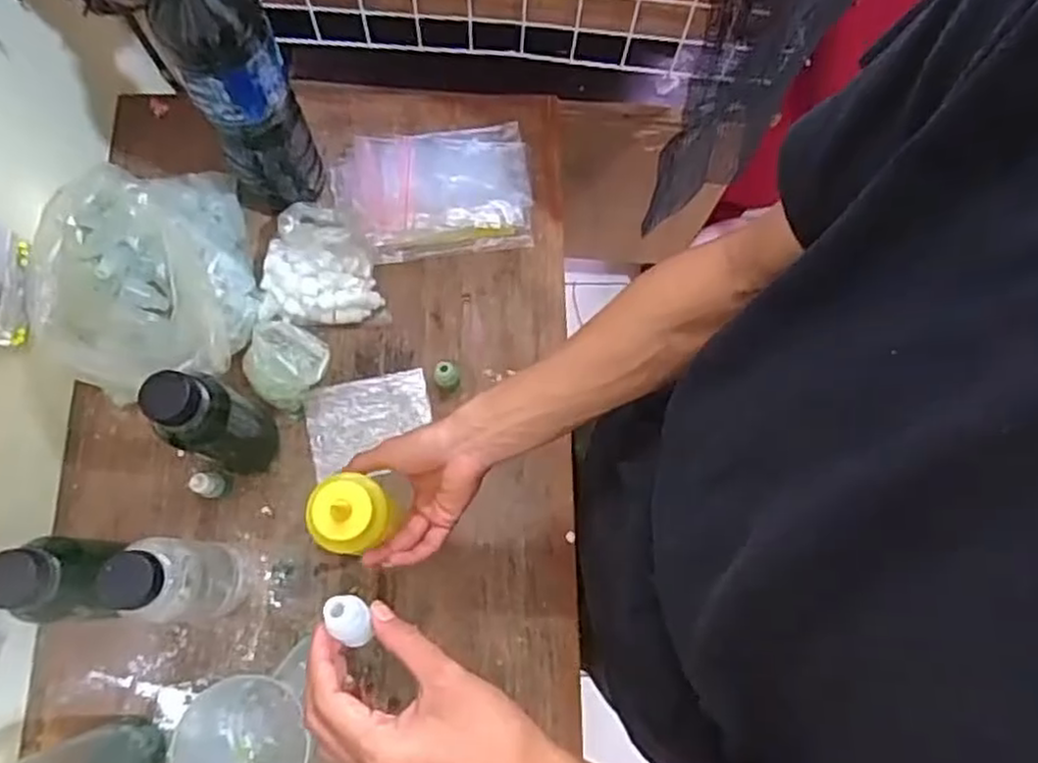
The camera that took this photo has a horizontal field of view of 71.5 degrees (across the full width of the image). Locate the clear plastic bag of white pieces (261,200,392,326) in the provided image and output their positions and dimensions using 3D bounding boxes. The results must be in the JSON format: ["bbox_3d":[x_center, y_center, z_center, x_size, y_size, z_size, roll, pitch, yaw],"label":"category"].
[{"bbox_3d":[-0.199,-0.127,0.720,0.116,0.062,0.122,-2,74,-2],"label":"clear plastic bag of white pieces"}]

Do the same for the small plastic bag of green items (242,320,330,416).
[{"bbox_3d":[-0.227,-0.015,0.702,0.071,0.051,0.071,30,76,6],"label":"small plastic bag of green items"}]

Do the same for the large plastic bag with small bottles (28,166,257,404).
[{"bbox_3d":[-0.345,-0.100,0.676,0.163,0.100,0.217,-14,75,-6],"label":"large plastic bag with small bottles"}]

